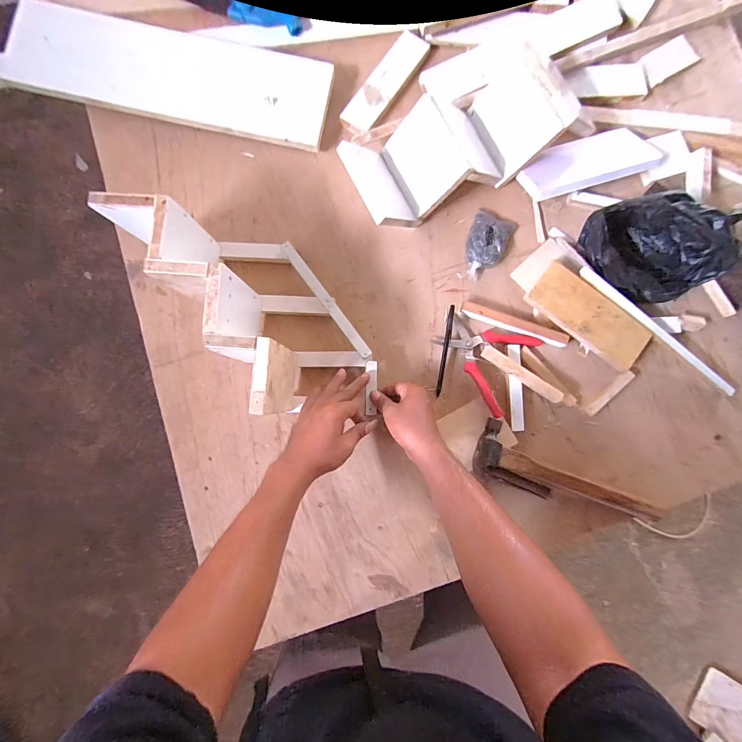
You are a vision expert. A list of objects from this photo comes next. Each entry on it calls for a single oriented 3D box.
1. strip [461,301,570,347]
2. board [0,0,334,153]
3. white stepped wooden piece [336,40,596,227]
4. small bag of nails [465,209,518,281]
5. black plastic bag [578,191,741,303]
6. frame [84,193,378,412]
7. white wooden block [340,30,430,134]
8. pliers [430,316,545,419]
[{"bbox_3d":[0.245,-0.080,0.600,0.183,0.014,0.030,18,83,1],"label":"strip"},{"bbox_3d":[-0.344,-0.507,0.603,0.542,0.028,0.156,10,92,-3],"label":"board"},{"bbox_3d":[0.156,-0.384,0.584,0.407,0.120,0.167,-26,86,-5],"label":"white stepped wooden piece"},{"bbox_3d":[0.200,-0.223,0.612,0.072,0.029,0.128,26,83,2],"label":"small bag of nails"},{"bbox_3d":[0.453,-0.198,0.566,0.162,0.113,0.177,-25,85,-5],"label":"black plastic bag"},{"bbox_3d":[-0.151,-0.095,0.508,0.165,0.173,0.396,-38,83,-3],"label":"frame"},{"bbox_3d":[0.025,-0.517,0.634,0.058,0.013,0.209,35,84,3],"label":"white wooden block"},{"bbox_3d":[0.185,-0.029,0.588,0.151,0.028,0.150,34,83,3],"label":"pliers"}]

